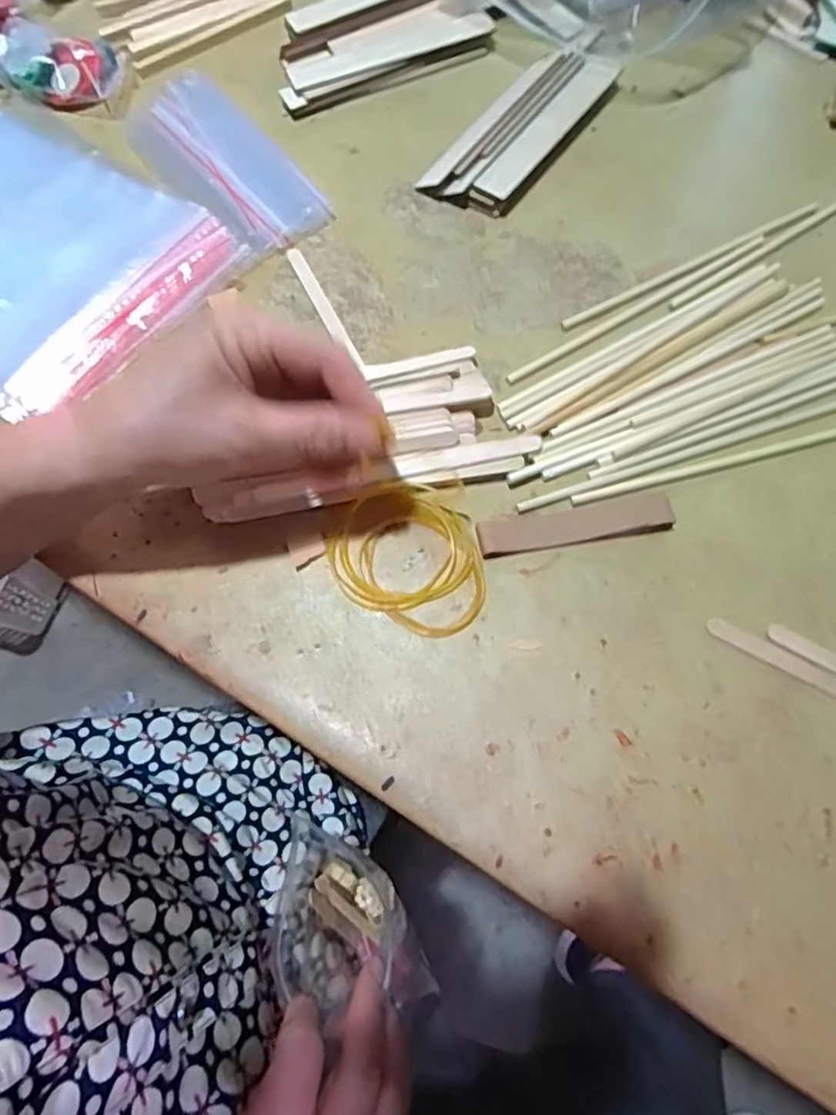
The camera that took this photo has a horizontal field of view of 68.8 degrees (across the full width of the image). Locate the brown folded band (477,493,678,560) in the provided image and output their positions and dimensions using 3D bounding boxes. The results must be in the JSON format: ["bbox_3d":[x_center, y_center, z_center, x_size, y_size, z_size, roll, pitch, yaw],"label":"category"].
[{"bbox_3d":[0.084,-0.018,0.326,0.104,0.004,0.023,-9,68,-2],"label":"brown folded band"}]

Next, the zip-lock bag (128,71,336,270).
[{"bbox_3d":[-0.139,-0.274,0.429,0.079,0.011,0.180,-35,71,-12],"label":"zip-lock bag"}]

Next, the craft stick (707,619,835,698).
[{"bbox_3d":[0.199,0.061,0.290,0.122,0.004,0.010,28,72,12],"label":"craft stick"}]

